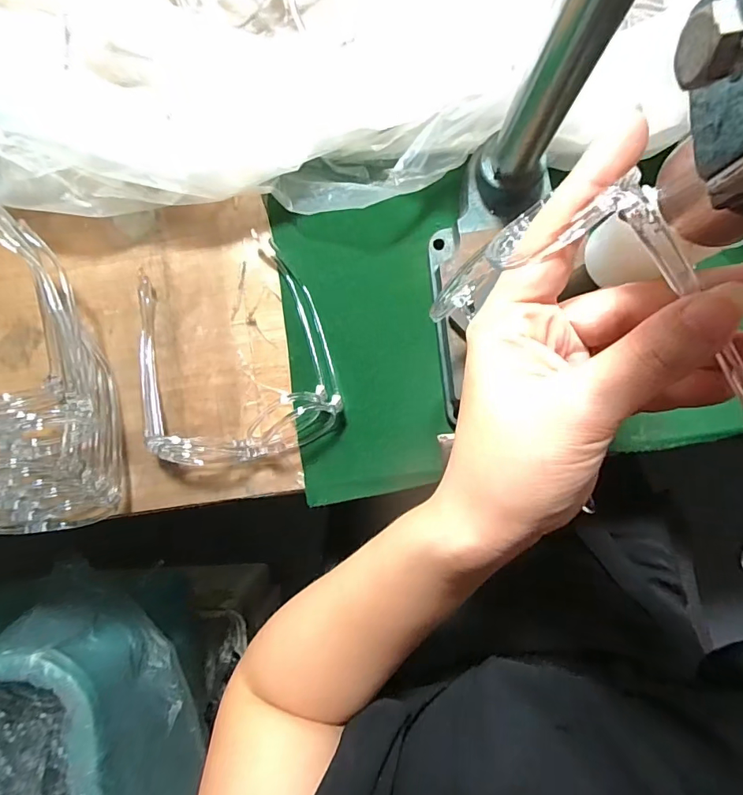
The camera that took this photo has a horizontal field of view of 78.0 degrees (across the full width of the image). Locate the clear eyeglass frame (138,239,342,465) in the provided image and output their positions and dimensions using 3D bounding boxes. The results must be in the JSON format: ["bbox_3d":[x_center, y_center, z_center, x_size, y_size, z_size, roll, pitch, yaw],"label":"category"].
[{"bbox_3d":[-0.106,-0.028,0.337,0.145,0.041,0.152,-16,89,3],"label":"clear eyeglass frame"}]

